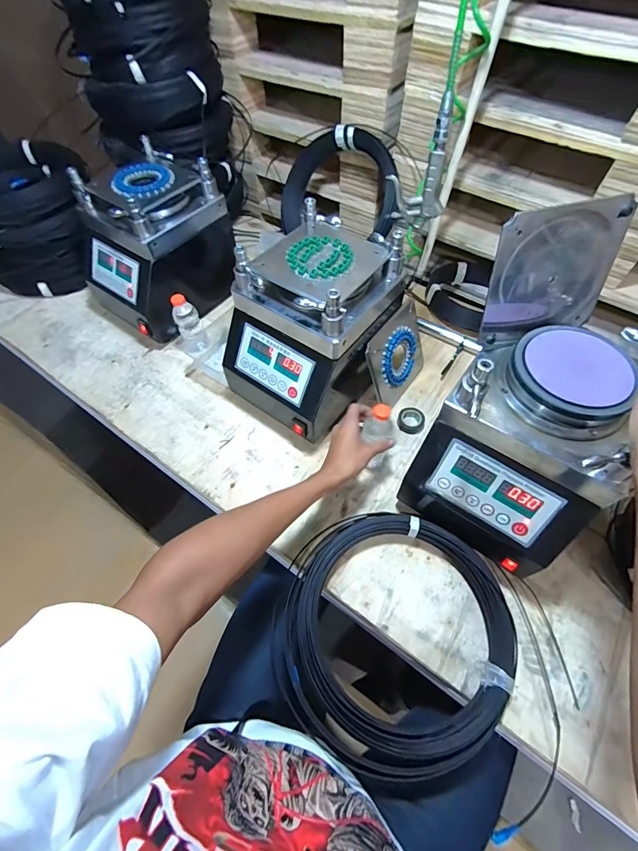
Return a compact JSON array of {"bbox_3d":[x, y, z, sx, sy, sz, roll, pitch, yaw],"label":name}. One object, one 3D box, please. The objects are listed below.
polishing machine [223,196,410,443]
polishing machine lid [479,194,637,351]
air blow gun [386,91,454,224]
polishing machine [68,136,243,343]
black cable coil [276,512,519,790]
[{"bbox_3d":[-0.020,-0.170,0.670,0.221,0.292,0.294,36,66,21],"label":"polishing machine"},{"bbox_3d":[0.296,-0.188,0.470,0.164,0.170,0.011,-12,43,-5],"label":"polishing machine lid"},{"bbox_3d":[0.158,-0.402,0.570,0.092,0.163,0.030,15,60,11],"label":"air blow gun"},{"bbox_3d":[-0.355,-0.404,0.837,0.242,0.281,0.307,37,66,22],"label":"polishing machine"},{"bbox_3d":[0.102,0.302,0.539,0.328,0.079,0.327,-1,58,1],"label":"black cable coil"}]

